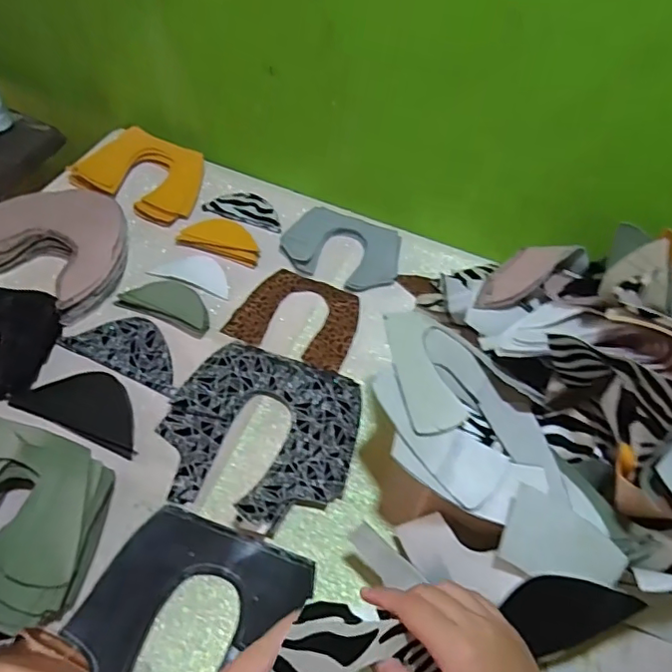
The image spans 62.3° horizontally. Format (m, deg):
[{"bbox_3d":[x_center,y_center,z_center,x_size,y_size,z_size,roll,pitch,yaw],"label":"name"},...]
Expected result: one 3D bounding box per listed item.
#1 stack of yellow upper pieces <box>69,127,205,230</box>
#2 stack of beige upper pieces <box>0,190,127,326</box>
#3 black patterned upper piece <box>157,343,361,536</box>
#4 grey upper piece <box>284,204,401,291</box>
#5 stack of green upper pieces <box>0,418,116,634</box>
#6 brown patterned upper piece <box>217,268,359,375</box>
[{"bbox_3d":[-0.272,-0.232,0.789,0.168,0.029,0.137,21,54,10],"label":"stack of yellow upper pieces"},{"bbox_3d":[-0.342,-0.117,0.699,0.179,0.041,0.177,20,54,10],"label":"stack of beige upper pieces"},{"bbox_3d":[-0.078,0.094,0.570,0.193,0.032,0.181,16,54,7],"label":"black patterned upper piece"},{"bbox_3d":[0.009,-0.117,0.743,0.155,0.010,0.113,19,54,9],"label":"grey upper piece"},{"bbox_3d":[-0.298,0.158,0.499,0.188,0.046,0.148,19,54,9],"label":"stack of green upper pieces"},{"bbox_3d":[-0.043,-0.024,0.684,0.143,0.004,0.124,21,55,10],"label":"brown patterned upper piece"}]

